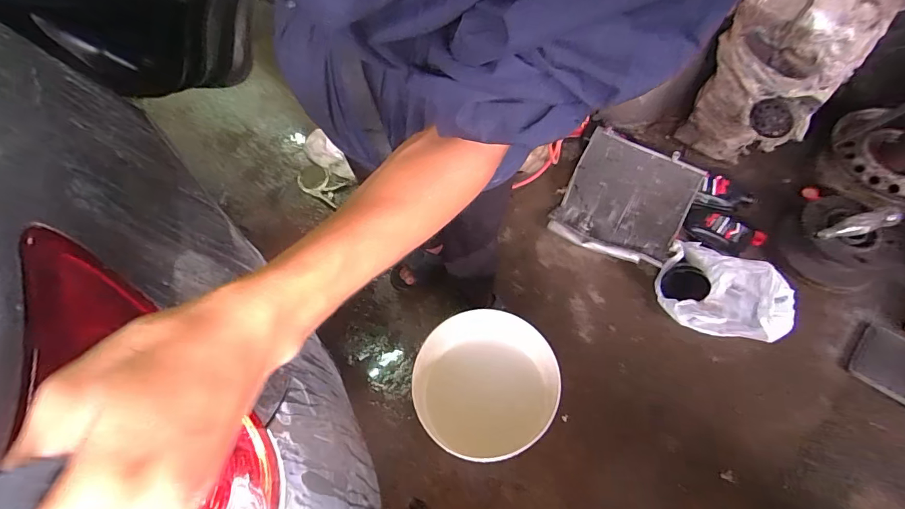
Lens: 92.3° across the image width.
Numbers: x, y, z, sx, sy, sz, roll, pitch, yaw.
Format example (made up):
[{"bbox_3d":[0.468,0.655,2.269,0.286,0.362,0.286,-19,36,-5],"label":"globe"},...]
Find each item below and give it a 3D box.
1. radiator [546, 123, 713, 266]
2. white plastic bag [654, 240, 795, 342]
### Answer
[{"bbox_3d":[0.561,-0.195,1.419,0.374,0.040,0.418,24,78,28],"label":"radiator"},{"bbox_3d":[0.742,0.096,1.204,0.329,0.192,0.230,38,69,23],"label":"white plastic bag"}]

